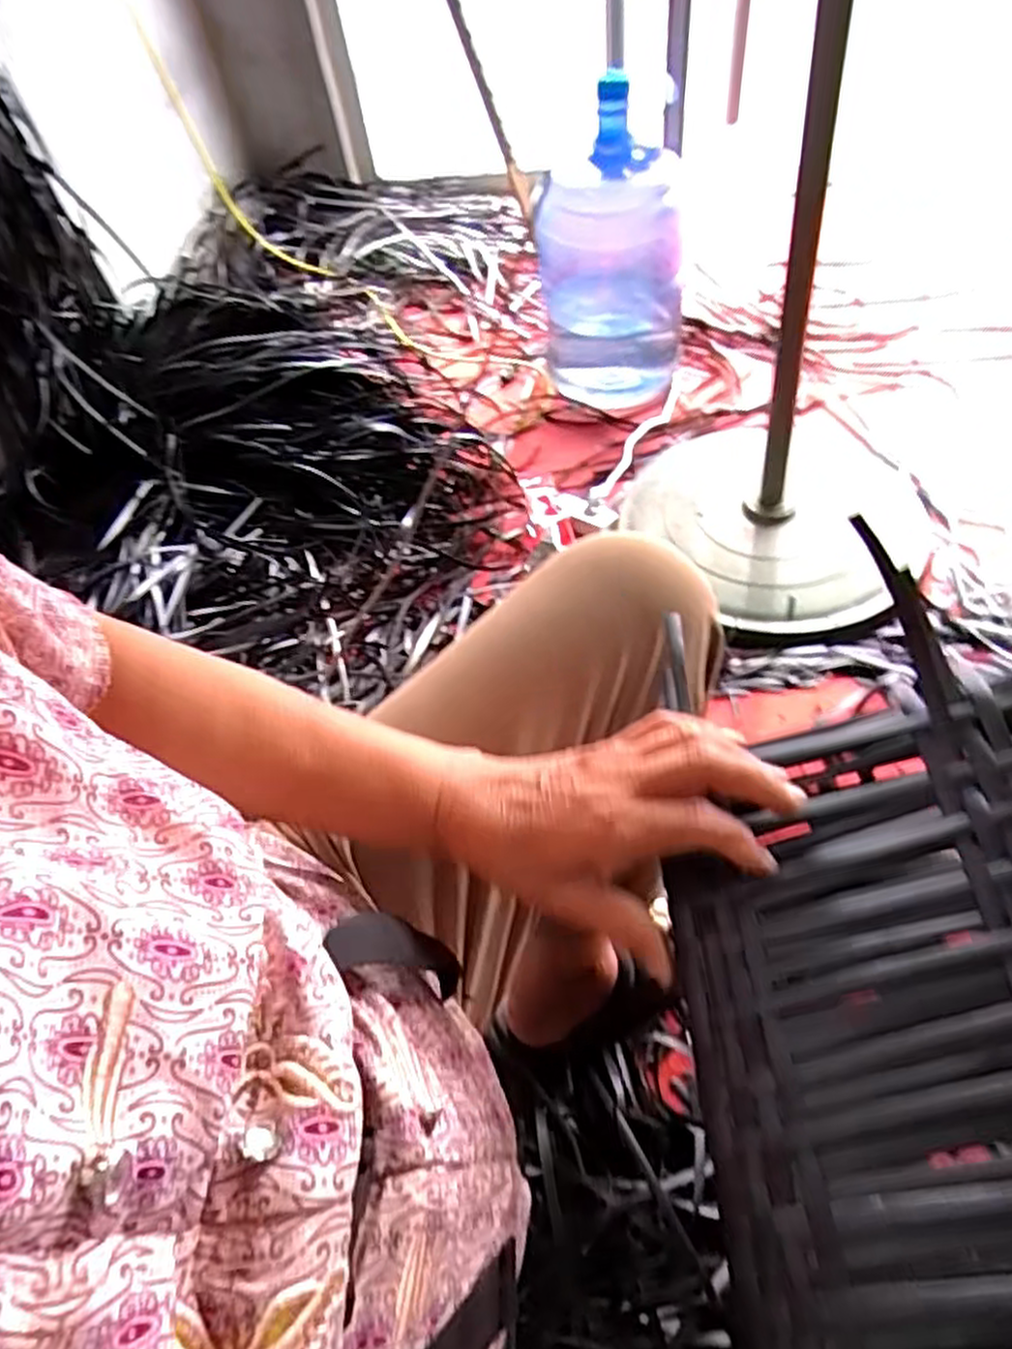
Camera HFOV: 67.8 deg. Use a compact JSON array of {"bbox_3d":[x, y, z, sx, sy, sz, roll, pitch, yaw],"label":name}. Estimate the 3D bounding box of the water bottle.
[{"bbox_3d":[0.180,-0.713,1.273,0.247,0.425,0.224,2,54,10],"label":"water bottle"}]

